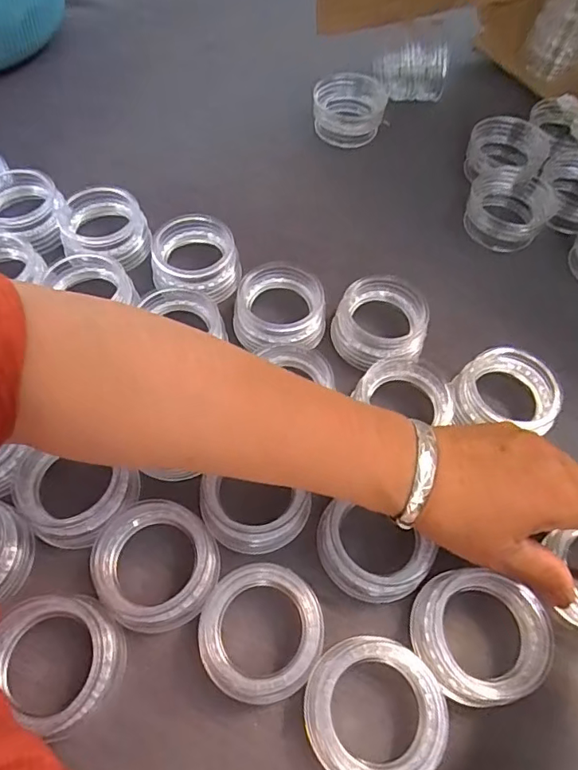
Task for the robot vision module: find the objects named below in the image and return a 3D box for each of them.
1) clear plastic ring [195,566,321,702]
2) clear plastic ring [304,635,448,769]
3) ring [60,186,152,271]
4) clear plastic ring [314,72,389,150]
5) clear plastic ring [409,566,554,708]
[{"bbox_3d":[-0.014,0.132,0.275,0.061,0.027,0.066,1,61,-2],"label":"clear plastic ring"},{"bbox_3d":[0.042,0.166,0.262,0.067,0.021,0.068,1,61,-2],"label":"clear plastic ring"},{"bbox_3d":[-0.143,-0.120,0.401,0.063,0.032,0.056,-12,62,-9],"label":"ring"},{"bbox_3d":[0.057,-0.265,0.495,0.067,0.031,0.064,9,61,2],"label":"clear plastic ring"},{"bbox_3d":[0.101,0.135,0.277,0.071,0.029,0.062,12,61,3],"label":"clear plastic ring"}]

